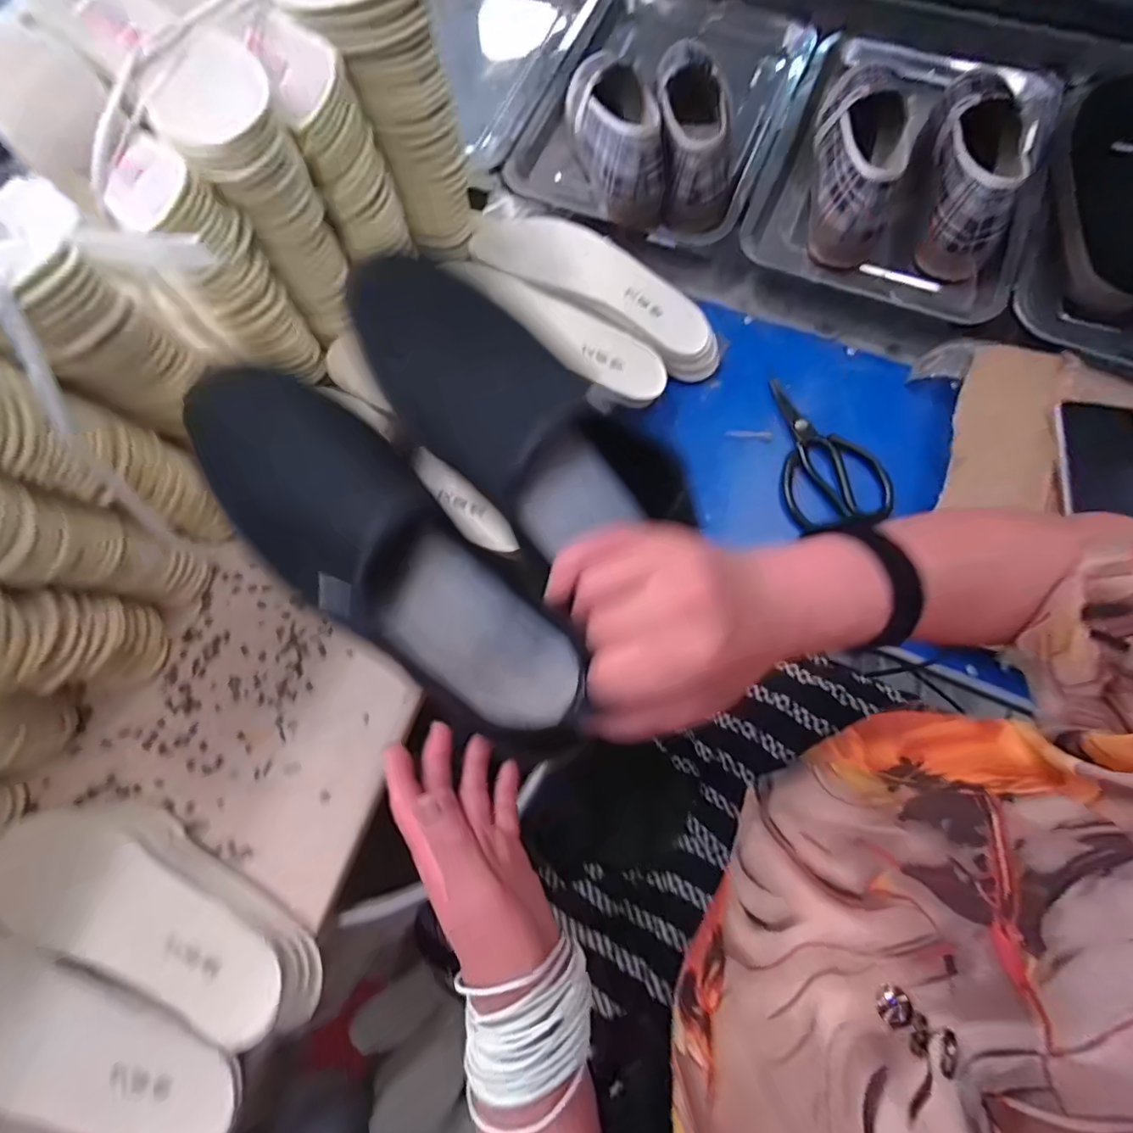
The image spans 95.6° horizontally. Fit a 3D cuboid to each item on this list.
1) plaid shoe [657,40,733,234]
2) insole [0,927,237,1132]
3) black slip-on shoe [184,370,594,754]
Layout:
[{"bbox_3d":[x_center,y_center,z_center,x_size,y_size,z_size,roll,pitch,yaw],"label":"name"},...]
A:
[{"bbox_3d":[0.141,-0.483,0.557,0.074,0.071,0.240,4,75,3],"label":"plaid shoe"},{"bbox_3d":[-0.349,0.327,0.349,0.260,0.019,0.086,16,75,6],"label":"insole"},{"bbox_3d":[-0.080,-0.002,0.242,0.221,0.050,0.077,45,80,-5],"label":"black slip-on shoe"}]

